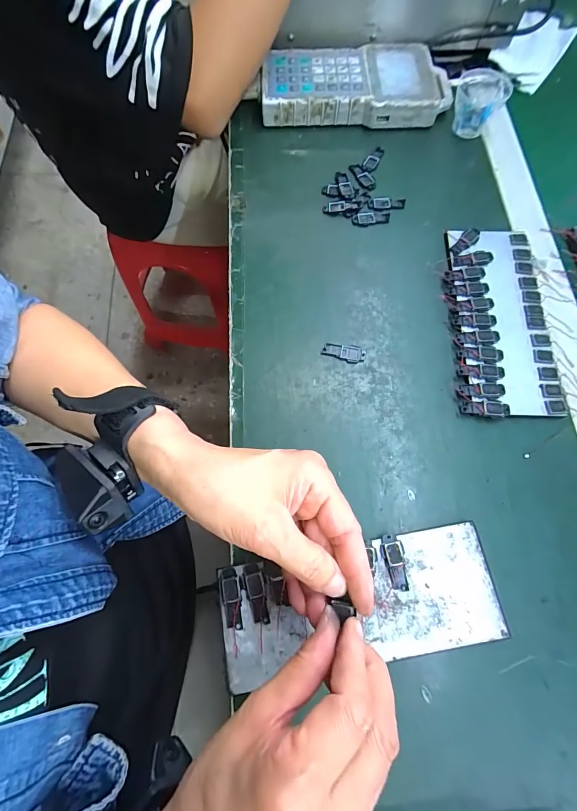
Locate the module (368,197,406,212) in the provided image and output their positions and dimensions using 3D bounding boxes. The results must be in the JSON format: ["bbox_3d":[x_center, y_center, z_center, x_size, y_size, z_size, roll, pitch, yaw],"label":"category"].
[{"bbox_3d":[0.108,-0.222,0.402,0.040,0.004,0.018,1,71,2],"label":"module"}]

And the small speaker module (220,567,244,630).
[{"bbox_3d":[-0.042,0.142,0.270,0.014,0.004,0.041,-7,71,-1],"label":"small speaker module"}]

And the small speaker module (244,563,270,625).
[{"bbox_3d":[-0.024,0.140,0.271,0.014,0.004,0.040,-11,71,-2],"label":"small speaker module"}]

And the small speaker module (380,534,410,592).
[{"bbox_3d":[0.081,0.119,0.279,0.016,0.006,0.040,-9,71,-1],"label":"small speaker module"}]

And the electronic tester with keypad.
[{"bbox_3d":[0.081,-0.385,0.440,0.226,0.036,0.106,-3,71,1],"label":"electronic tester with keypad"}]

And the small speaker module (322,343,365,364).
[{"bbox_3d":[0.051,-0.049,0.341,0.041,0.004,0.018,6,72,4],"label":"small speaker module"}]

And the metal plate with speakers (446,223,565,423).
[{"bbox_3d":[0.205,-0.086,0.353,0.095,0.008,0.199,1,71,2],"label":"metal plate with speakers"}]

